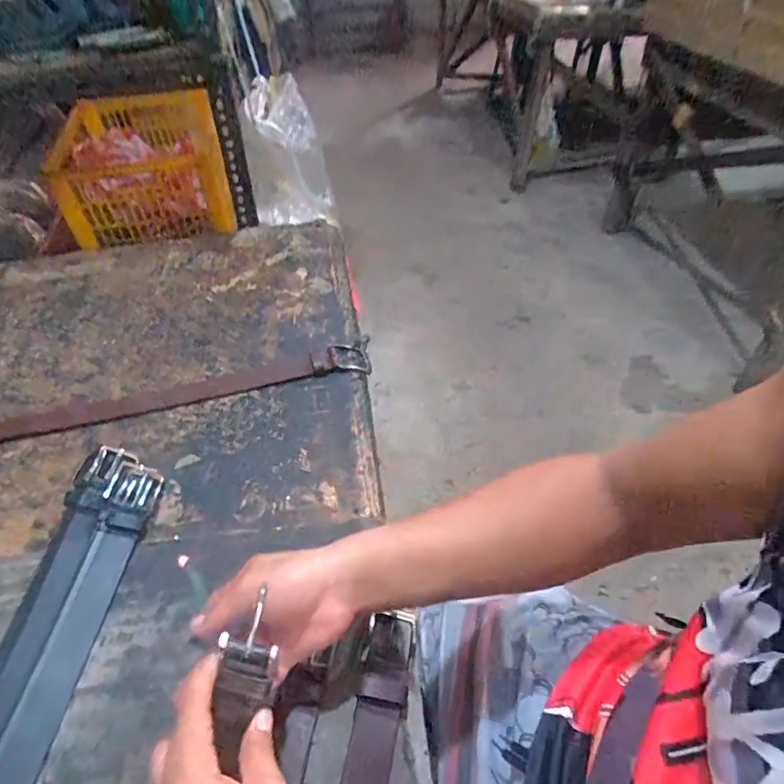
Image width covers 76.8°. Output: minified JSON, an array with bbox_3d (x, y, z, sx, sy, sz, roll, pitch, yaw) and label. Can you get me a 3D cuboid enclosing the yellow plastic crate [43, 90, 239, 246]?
[{"bbox_3d":[-0.492,-0.467,1.031,0.323,0.167,0.423,-11,48,-9],"label":"yellow plastic crate"}]

